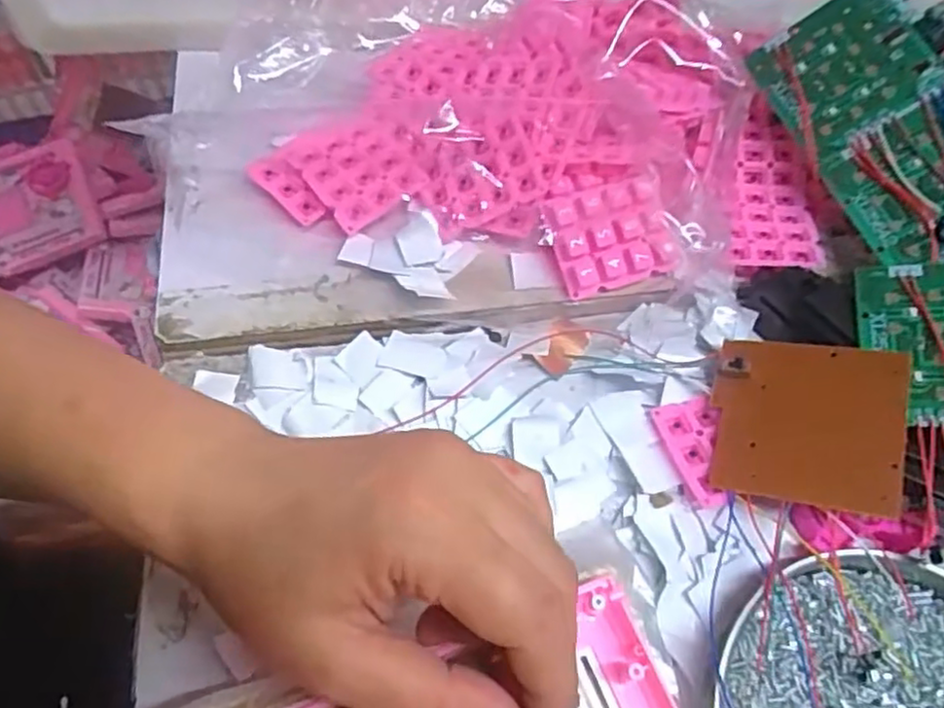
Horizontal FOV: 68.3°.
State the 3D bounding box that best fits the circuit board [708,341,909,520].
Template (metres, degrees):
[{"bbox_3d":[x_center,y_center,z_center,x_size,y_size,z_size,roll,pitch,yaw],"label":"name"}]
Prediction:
[{"bbox_3d":[0.138,0.028,0.290,0.072,0.004,0.072,4,60,31],"label":"circuit board"}]

